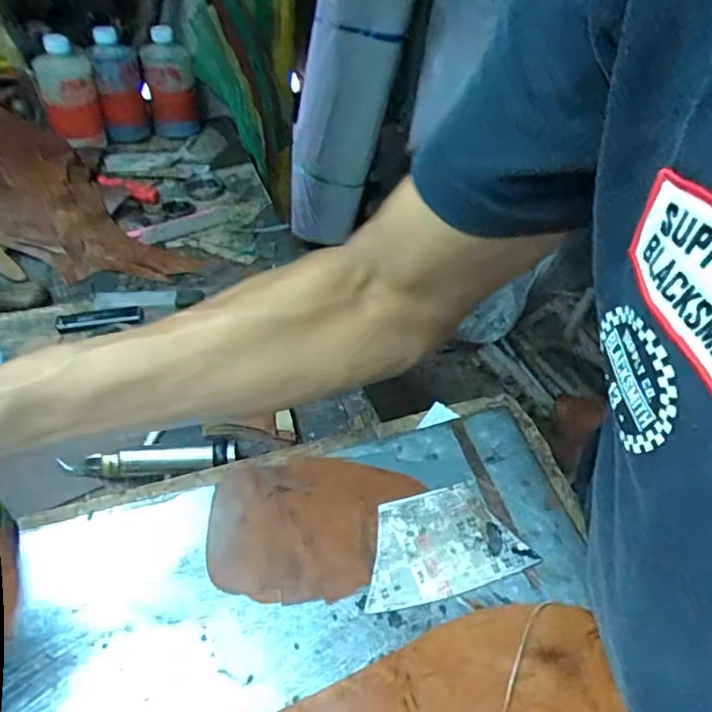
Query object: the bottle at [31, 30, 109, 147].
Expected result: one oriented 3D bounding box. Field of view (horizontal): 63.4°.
[{"bbox_3d":[-0.408,-0.369,0.825,0.074,0.152,0.066,-17,50,-24],"label":"bottle"}]

